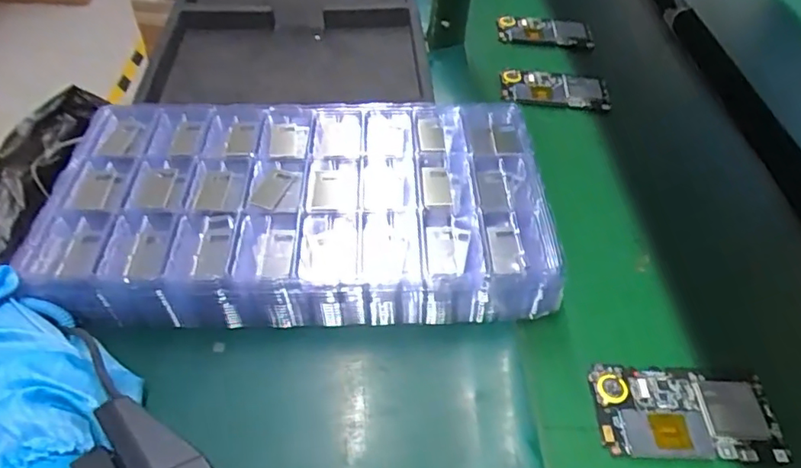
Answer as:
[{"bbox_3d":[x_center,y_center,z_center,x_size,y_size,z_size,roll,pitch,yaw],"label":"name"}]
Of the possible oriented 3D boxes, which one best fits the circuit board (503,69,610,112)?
[{"bbox_3d":[0.180,-0.170,0.647,0.121,0.007,0.058,7,46,1],"label":"circuit board"}]

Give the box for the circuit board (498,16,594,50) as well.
[{"bbox_3d":[0.192,-0.271,0.738,0.122,0.009,0.061,4,46,-2],"label":"circuit board"}]

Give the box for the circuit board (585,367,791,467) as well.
[{"bbox_3d":[0.199,0.124,0.390,0.123,0.006,0.066,4,46,-1],"label":"circuit board"}]

